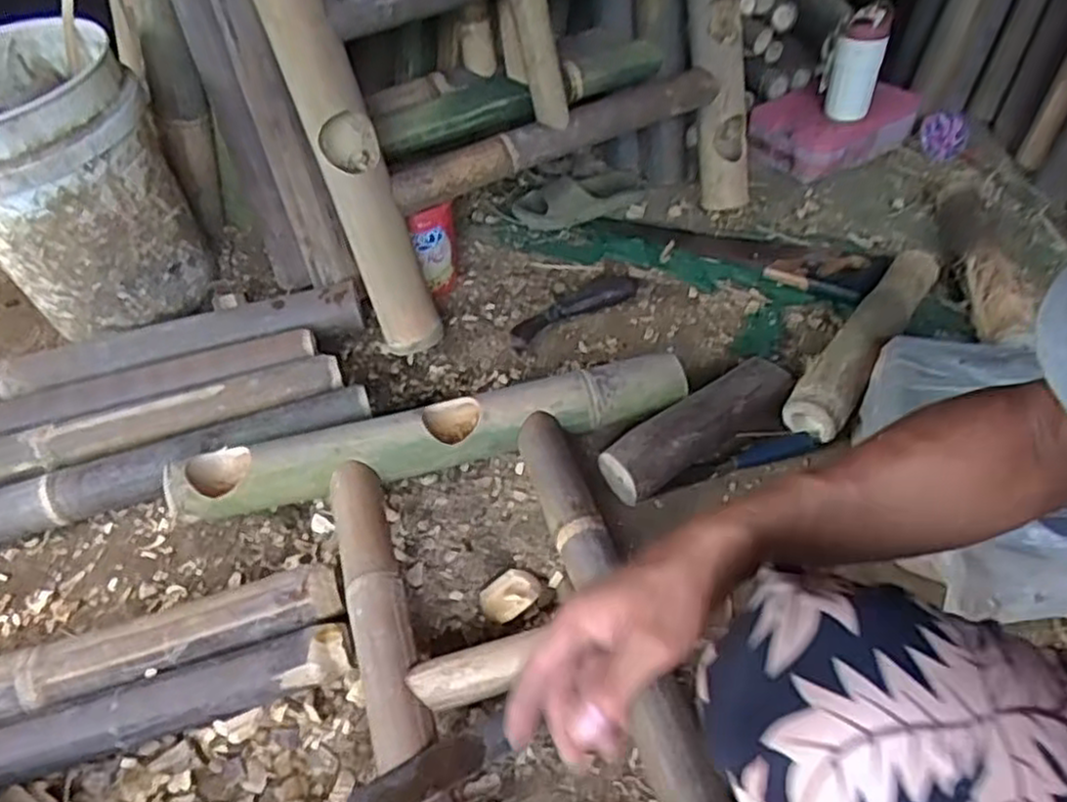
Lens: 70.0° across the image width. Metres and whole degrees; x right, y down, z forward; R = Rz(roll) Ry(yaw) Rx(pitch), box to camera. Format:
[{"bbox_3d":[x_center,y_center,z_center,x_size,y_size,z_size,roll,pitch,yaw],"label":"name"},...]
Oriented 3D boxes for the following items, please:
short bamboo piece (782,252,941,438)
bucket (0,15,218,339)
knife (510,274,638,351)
[{"bbox_3d":[0.465,-0.087,1.052,0.071,0.063,0.386,29,55,27],"label":"short bamboo piece"},{"bbox_3d":[-0.668,-0.303,1.087,0.289,0.344,0.289,-2,47,2],"label":"bucket"},{"bbox_3d":[0.055,-0.139,1.145,0.220,0.024,0.056,-28,51,-20],"label":"knife"}]

